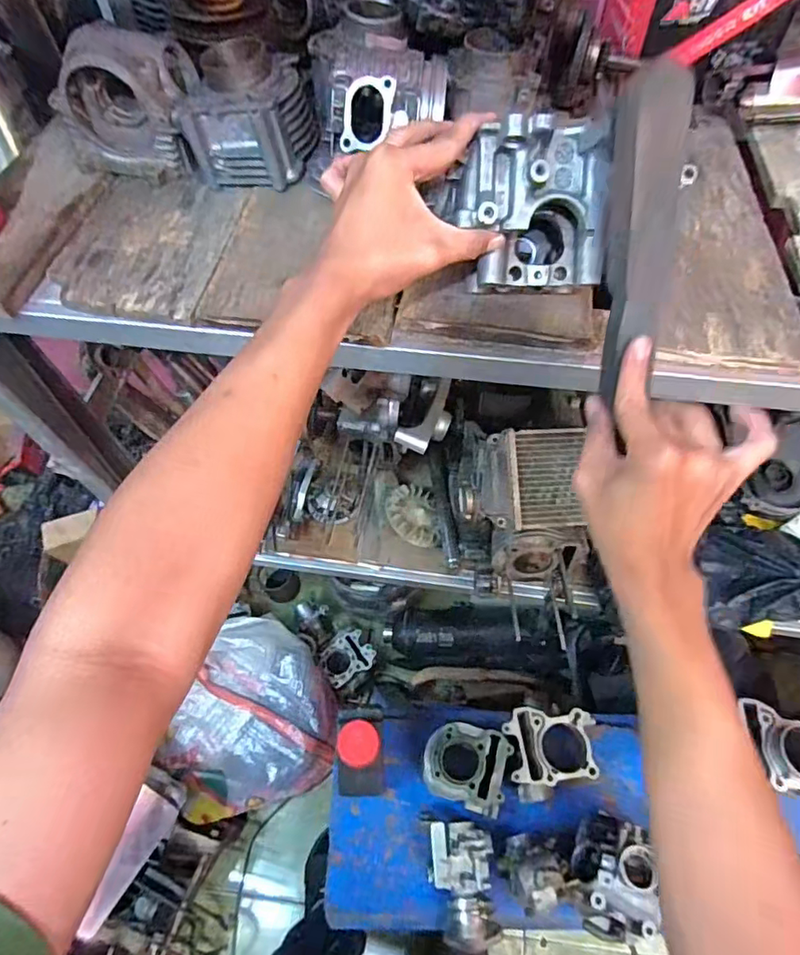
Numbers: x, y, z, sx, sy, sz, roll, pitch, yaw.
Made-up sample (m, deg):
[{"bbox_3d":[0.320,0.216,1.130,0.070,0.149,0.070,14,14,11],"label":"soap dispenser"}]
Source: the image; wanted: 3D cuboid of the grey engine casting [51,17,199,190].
[{"bbox_3d":[-0.263,-0.364,0.539,0.142,0.107,0.082,-21,62,-11],"label":"grey engine casting"}]

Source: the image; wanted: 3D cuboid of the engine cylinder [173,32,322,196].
[{"bbox_3d":[-0.142,-0.365,0.551,0.104,0.084,0.121,14,62,9],"label":"engine cylinder"}]

